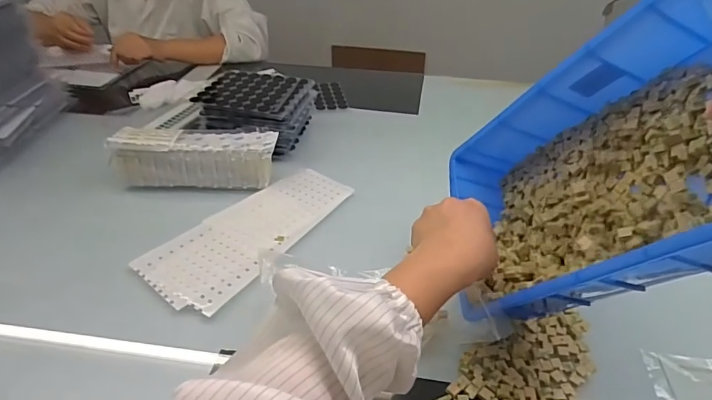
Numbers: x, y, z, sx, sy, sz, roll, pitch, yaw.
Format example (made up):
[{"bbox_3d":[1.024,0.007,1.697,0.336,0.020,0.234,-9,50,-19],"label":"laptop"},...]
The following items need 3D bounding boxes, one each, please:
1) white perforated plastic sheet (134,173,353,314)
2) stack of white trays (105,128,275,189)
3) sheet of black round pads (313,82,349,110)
[{"bbox_3d":[-0.135,0.036,0.604,0.140,0.010,0.290,26,44,29],"label":"white perforated plastic sheet"},{"bbox_3d":[-0.238,-0.064,0.679,0.229,0.077,0.059,1,30,0],"label":"stack of white trays"},{"bbox_3d":[-0.059,-0.226,0.957,0.074,0.006,0.127,-3,40,-12],"label":"sheet of black round pads"}]

